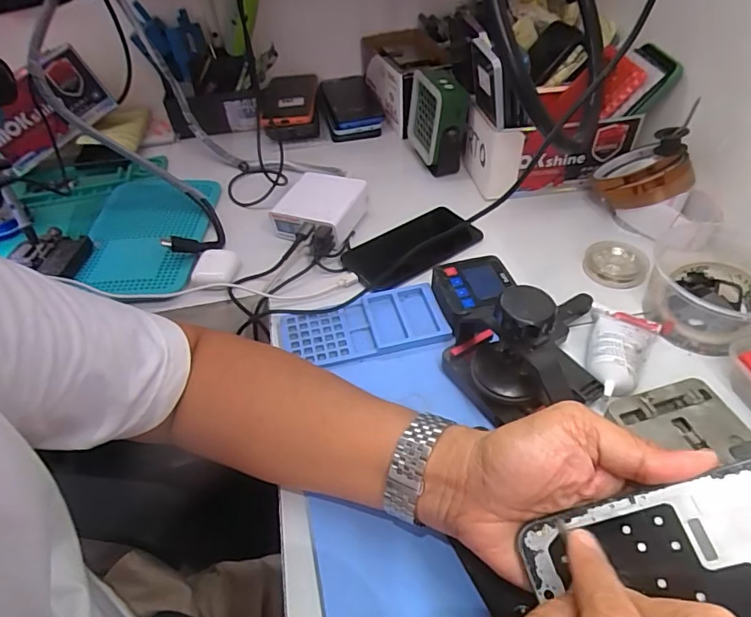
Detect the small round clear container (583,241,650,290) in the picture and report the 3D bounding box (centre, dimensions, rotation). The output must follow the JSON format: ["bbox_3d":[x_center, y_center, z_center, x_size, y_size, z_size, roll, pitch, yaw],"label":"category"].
[{"bbox_3d":[0.250,-0.047,0.507,0.058,0.023,0.052,15,48,17],"label":"small round clear container"}]

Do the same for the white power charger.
[{"bbox_3d":[-0.065,-0.117,0.574,0.096,0.045,0.095,17,49,19],"label":"white power charger"}]

